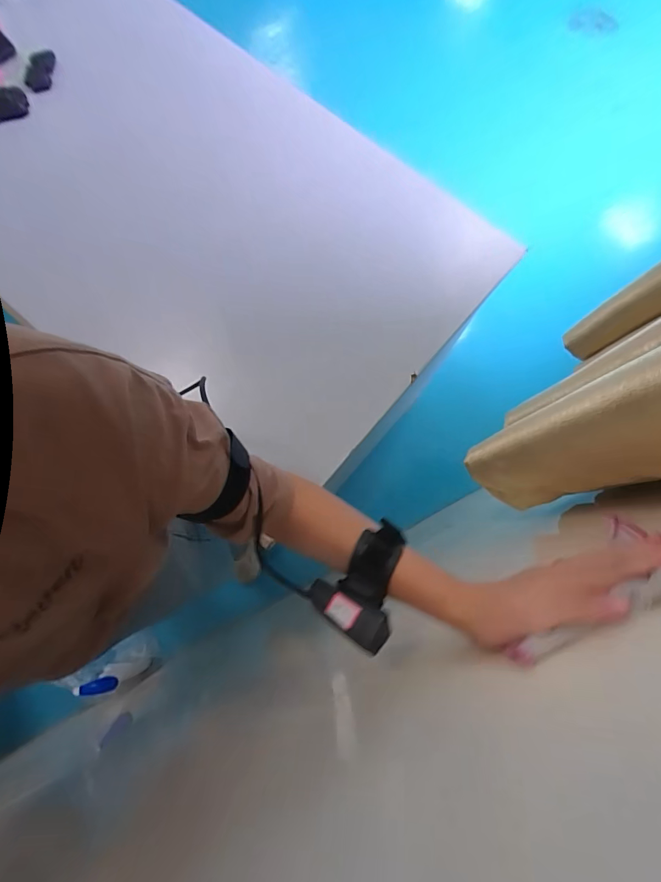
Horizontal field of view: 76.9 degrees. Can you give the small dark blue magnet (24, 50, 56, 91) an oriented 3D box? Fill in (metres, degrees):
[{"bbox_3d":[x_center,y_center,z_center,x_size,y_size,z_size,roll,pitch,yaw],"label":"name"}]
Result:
[{"bbox_3d":[-0.475,-0.611,0.687,0.030,0.029,0.064,29,80,6],"label":"small dark blue magnet"}]

